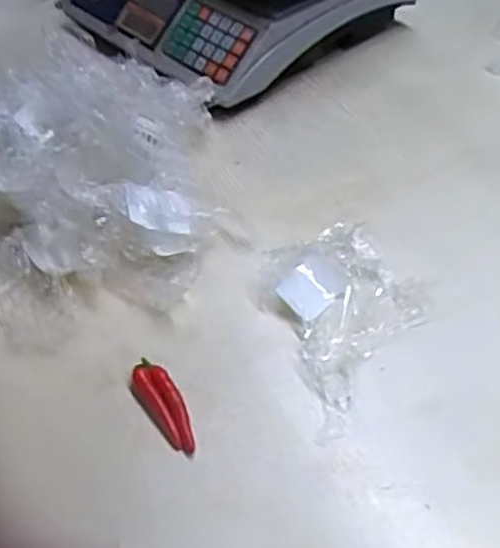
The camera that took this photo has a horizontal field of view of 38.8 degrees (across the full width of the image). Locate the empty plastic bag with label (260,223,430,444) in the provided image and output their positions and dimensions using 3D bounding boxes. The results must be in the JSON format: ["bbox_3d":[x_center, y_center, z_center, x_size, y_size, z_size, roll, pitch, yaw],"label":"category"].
[{"bbox_3d":[0.082,0.031,0.557,0.121,0.022,0.175,-15,47,-13],"label":"empty plastic bag with label"}]

